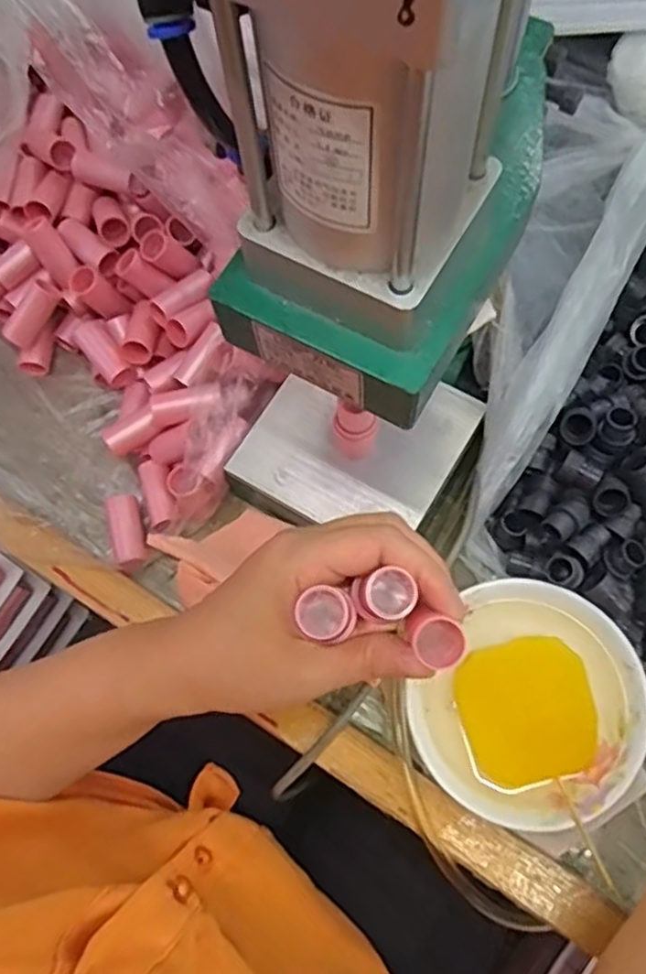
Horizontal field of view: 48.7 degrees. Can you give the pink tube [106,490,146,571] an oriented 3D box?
[{"bbox_3d":[-0.128,0.030,0.469,0.019,0.019,0.052,-17,70,-2],"label":"pink tube"}]

